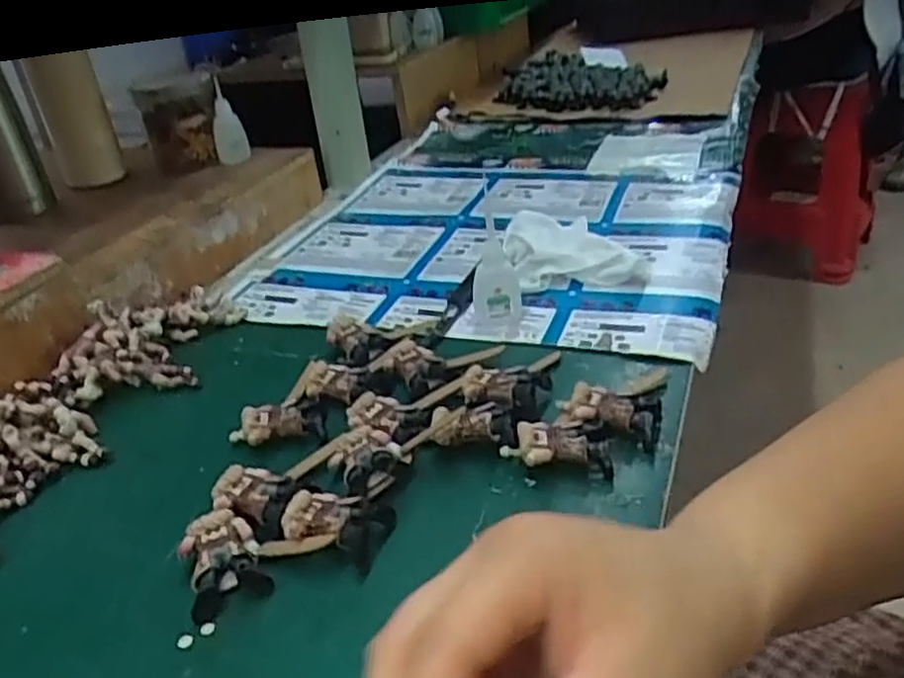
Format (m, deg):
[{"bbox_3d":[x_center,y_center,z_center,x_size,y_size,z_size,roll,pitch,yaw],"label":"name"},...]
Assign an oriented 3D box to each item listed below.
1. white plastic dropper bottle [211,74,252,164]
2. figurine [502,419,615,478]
[{"bbox_3d":[-0.242,-0.233,0.800,0.034,0.092,0.031,-14,32,-14],"label":"white plastic dropper bottle"},{"bbox_3d":[0.059,0.062,0.420,0.059,0.019,0.028,-1,31,7],"label":"figurine"}]

